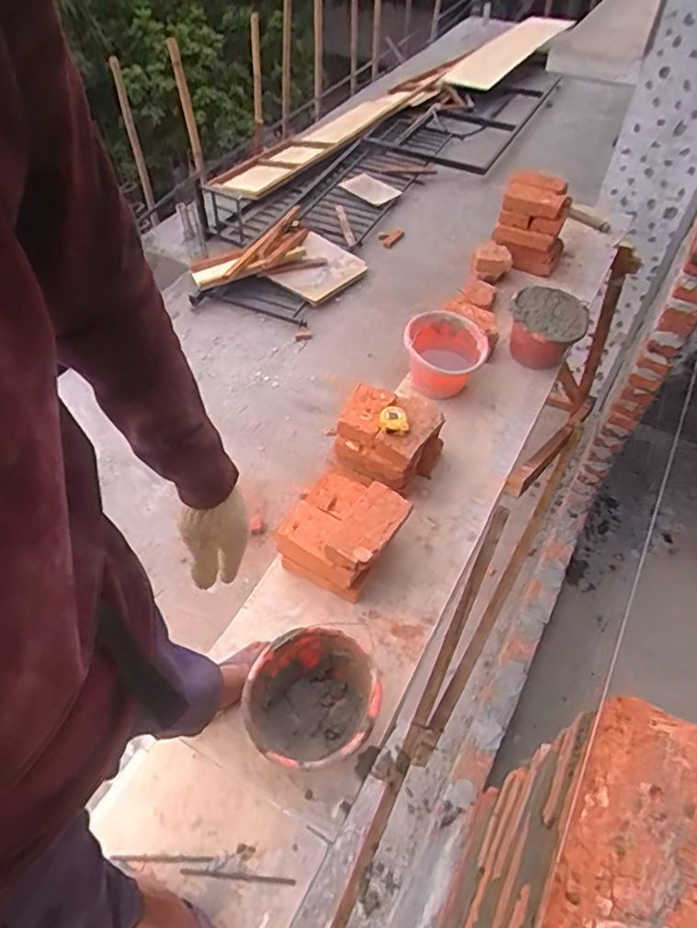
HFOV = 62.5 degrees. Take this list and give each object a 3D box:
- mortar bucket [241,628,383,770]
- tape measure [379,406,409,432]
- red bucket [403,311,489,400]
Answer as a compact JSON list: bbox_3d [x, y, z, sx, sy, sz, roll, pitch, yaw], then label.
[{"bbox_3d":[-0.063,0.458,1.097,0.233,0.193,0.234,0,52,0],"label":"mortar bucket"},{"bbox_3d":[0.103,-0.106,1.338,0.063,0.029,0.065,0,52,0],"label":"tape measure"},{"bbox_3d":[0.281,-0.312,1.674,0.223,0.189,0.205,0,52,0],"label":"red bucket"}]

